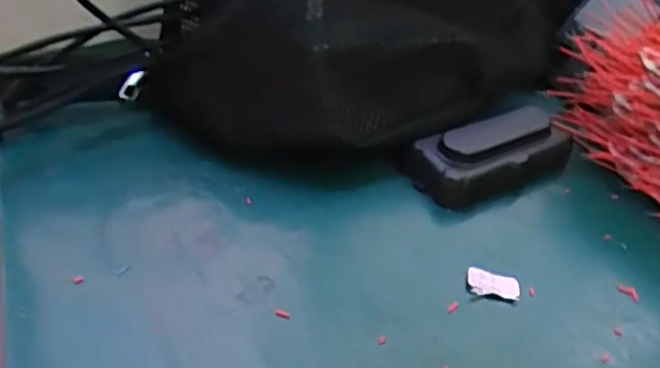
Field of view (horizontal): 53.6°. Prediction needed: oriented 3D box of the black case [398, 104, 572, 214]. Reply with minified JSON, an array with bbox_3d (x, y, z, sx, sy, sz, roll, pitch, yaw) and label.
[{"bbox_3d":[0.100,-0.017,0.395,0.105,0.028,0.042,-14,44,-23],"label":"black case"}]

